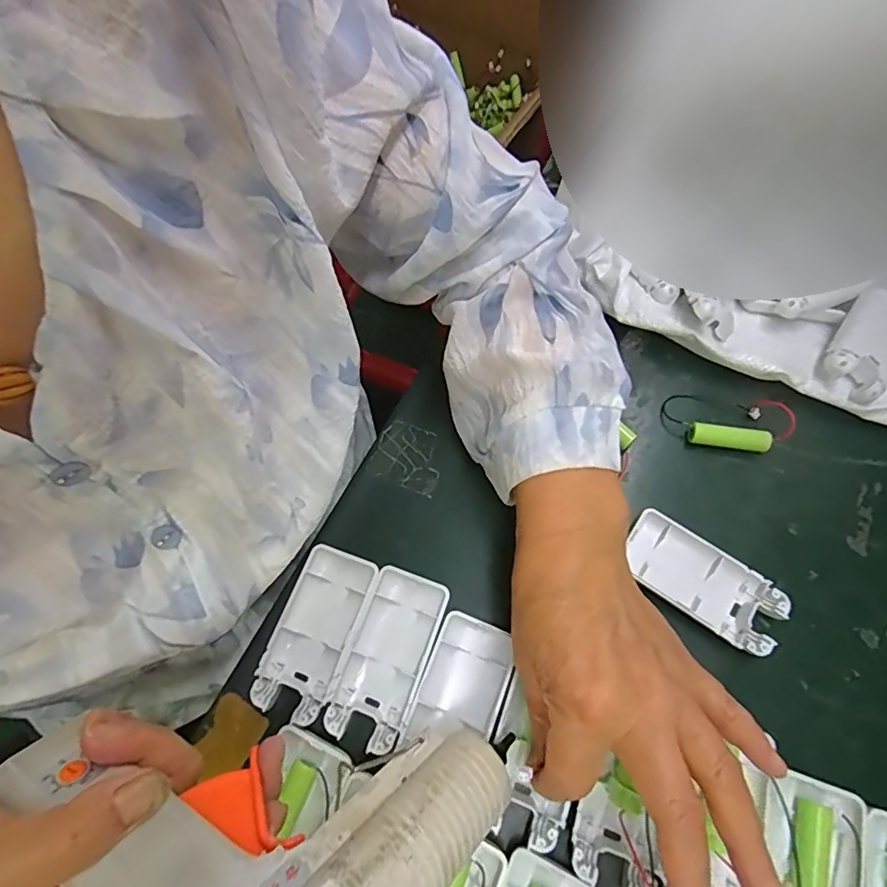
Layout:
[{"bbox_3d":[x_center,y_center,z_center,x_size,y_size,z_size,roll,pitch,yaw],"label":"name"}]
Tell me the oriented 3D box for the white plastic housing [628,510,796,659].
[{"bbox_3d":[0.155,0.083,0.308,0.092,0.012,0.044,33,73,15],"label":"white plastic housing"}]

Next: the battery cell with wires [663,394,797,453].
[{"bbox_3d":[0.192,-0.017,0.345,0.077,0.023,0.037,12,69,8],"label":"battery cell with wires"}]

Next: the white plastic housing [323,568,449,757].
[{"bbox_3d":[-0.032,0.124,0.300,0.044,0.015,0.093,18,69,10],"label":"white plastic housing"}]

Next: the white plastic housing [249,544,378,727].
[{"bbox_3d":[-0.077,0.112,0.306,0.043,0.017,0.094,19,70,10],"label":"white plastic housing"}]

